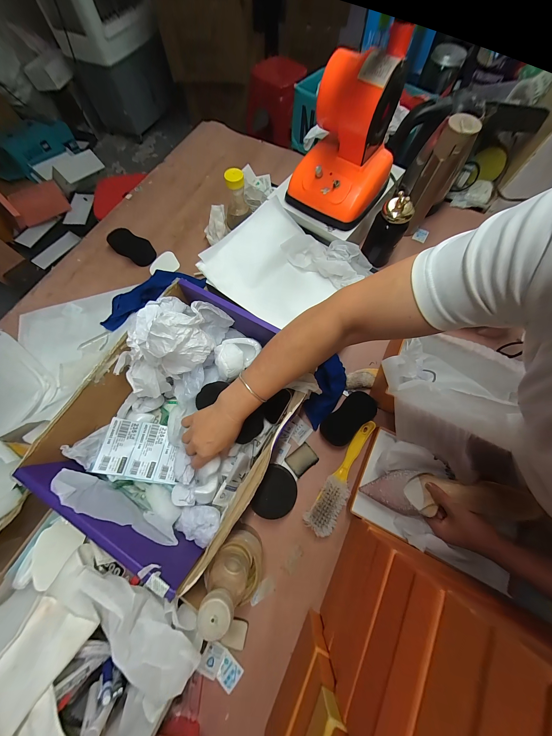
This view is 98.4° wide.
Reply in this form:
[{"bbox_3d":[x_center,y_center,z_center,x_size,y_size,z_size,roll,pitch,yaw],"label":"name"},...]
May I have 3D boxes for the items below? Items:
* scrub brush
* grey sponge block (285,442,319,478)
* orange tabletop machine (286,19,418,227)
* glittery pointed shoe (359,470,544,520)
[{"bbox_3d":[0.136,0.209,0.471,0.047,0.032,0.228,34,75,10],"label":"scrub brush"},{"bbox_3d":[0.054,0.190,0.493,0.059,0.004,0.047,-36,76,-11],"label":"grey sponge block"},{"bbox_3d":[0.152,-0.462,0.482,0.175,0.204,0.210,32,74,9],"label":"orange tabletop machine"},{"bbox_3d":[0.291,0.229,0.431,0.253,0.062,0.071,-6,71,19],"label":"glittery pointed shoe"}]

